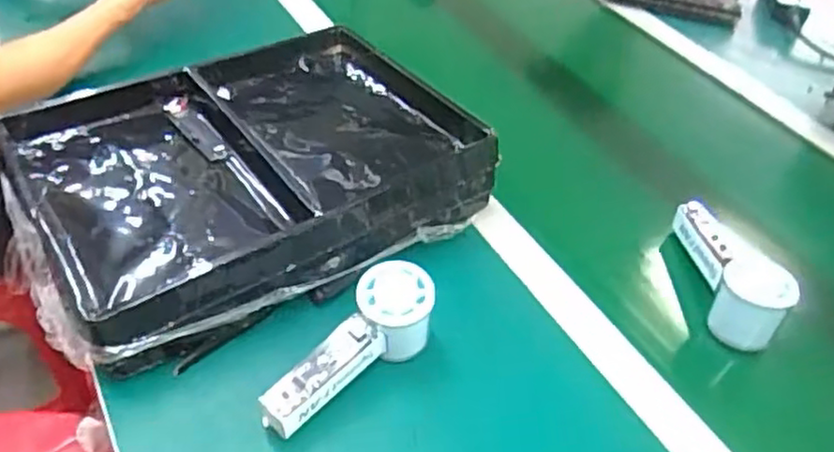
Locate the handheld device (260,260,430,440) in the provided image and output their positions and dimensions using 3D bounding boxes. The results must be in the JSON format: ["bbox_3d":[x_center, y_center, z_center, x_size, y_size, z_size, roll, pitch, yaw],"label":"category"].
[{"bbox_3d":[-0.047,0.093,0.515,0.057,0.056,0.156,36,64,27],"label":"handheld device"}]

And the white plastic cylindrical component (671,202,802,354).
[{"bbox_3d":[0.278,0.034,0.615,0.053,0.053,0.148,4,44,-3],"label":"white plastic cylindrical component"}]

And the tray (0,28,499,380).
[{"bbox_3d":[-0.150,-0.052,0.647,0.394,0.081,0.298,-27,53,-30],"label":"tray"}]

